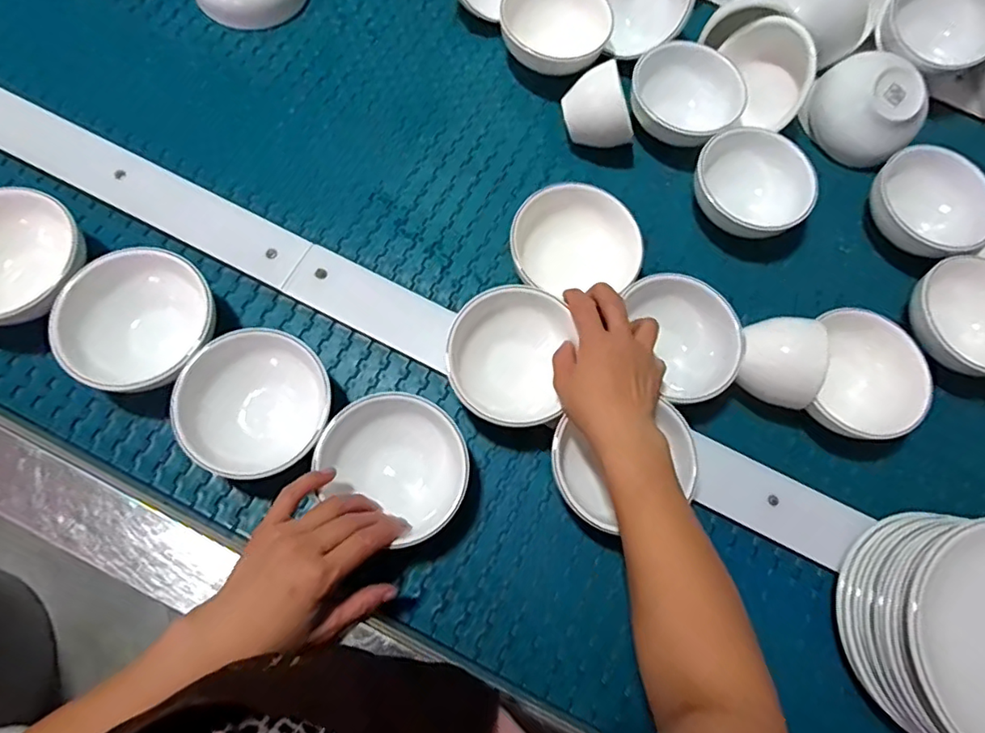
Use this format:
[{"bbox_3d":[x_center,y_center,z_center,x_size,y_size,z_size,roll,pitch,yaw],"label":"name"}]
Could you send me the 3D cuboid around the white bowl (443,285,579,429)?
[{"bbox_3d":[0.010,-0.005,0.473,0.097,0.059,0.106,0,66,0],"label":"white bowl"}]

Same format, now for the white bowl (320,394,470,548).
[{"bbox_3d":[-0.073,0.077,0.443,0.108,0.047,0.100,0,66,0],"label":"white bowl"}]

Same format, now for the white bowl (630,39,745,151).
[{"bbox_3d":[0.202,-0.280,0.594,0.108,0.050,0.108,0,66,0],"label":"white bowl"}]

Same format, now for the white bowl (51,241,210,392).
[{"bbox_3d":[-0.280,-0.032,0.465,0.114,0.056,0.116,0,66,0],"label":"white bowl"}]

